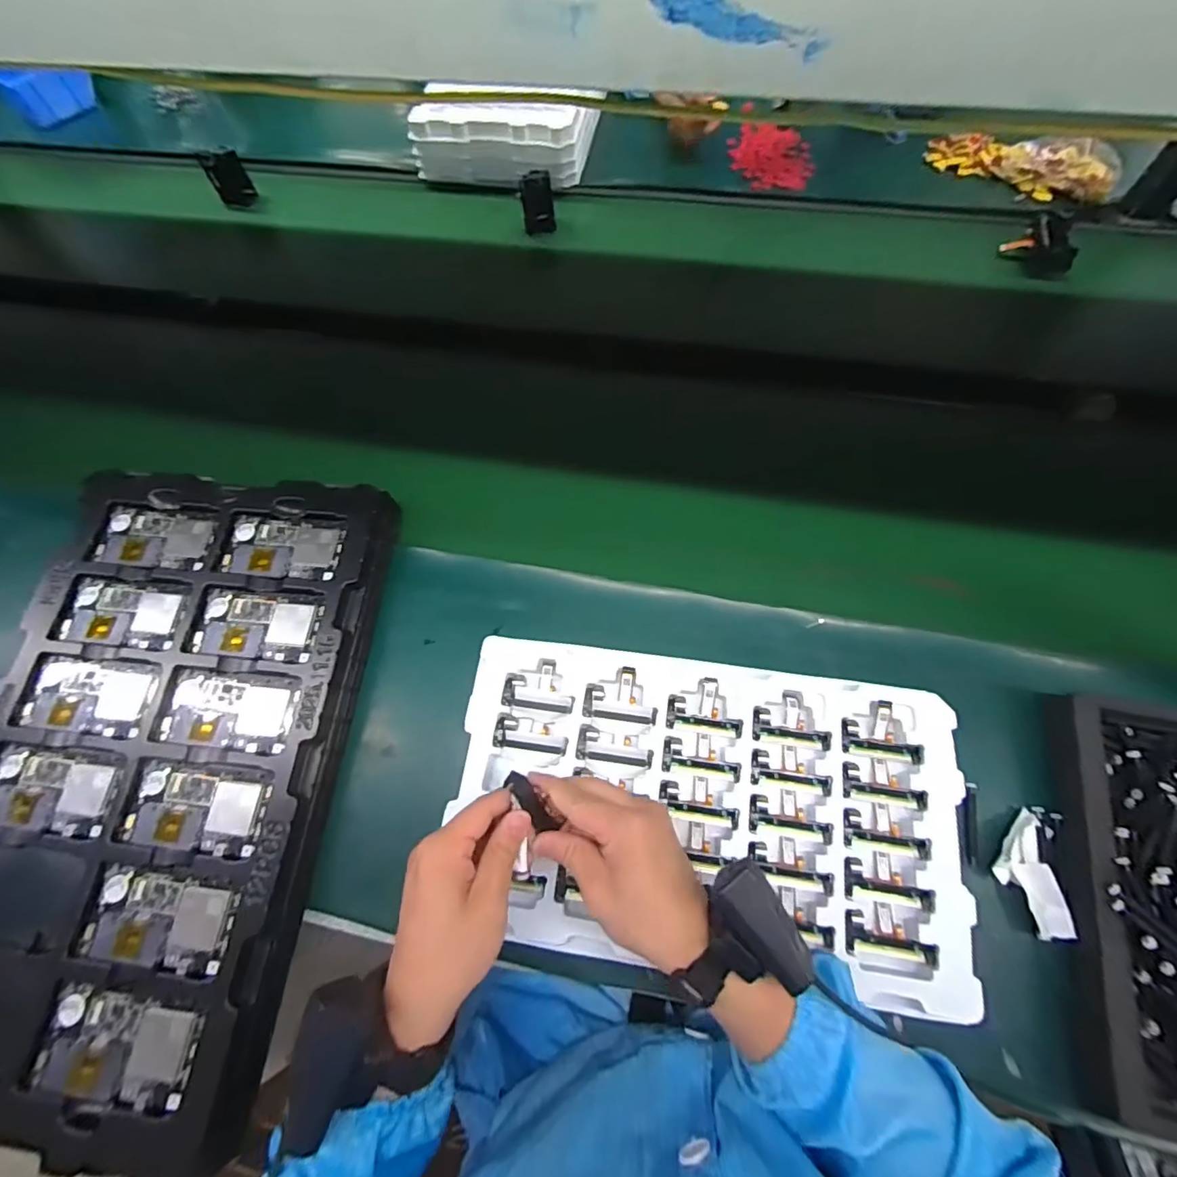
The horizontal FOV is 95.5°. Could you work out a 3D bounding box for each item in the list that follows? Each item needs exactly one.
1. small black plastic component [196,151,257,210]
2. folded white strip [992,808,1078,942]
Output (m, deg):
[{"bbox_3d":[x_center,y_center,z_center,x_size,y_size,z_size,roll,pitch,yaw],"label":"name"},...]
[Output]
[{"bbox_3d":[-0.561,-0.640,0.837,0.055,0.076,0.018,-15,67,-4],"label":"small black plastic component"},{"bbox_3d":[0.354,0.231,0.431,0.045,0.011,0.090,-3,67,2],"label":"folded white strip"}]

